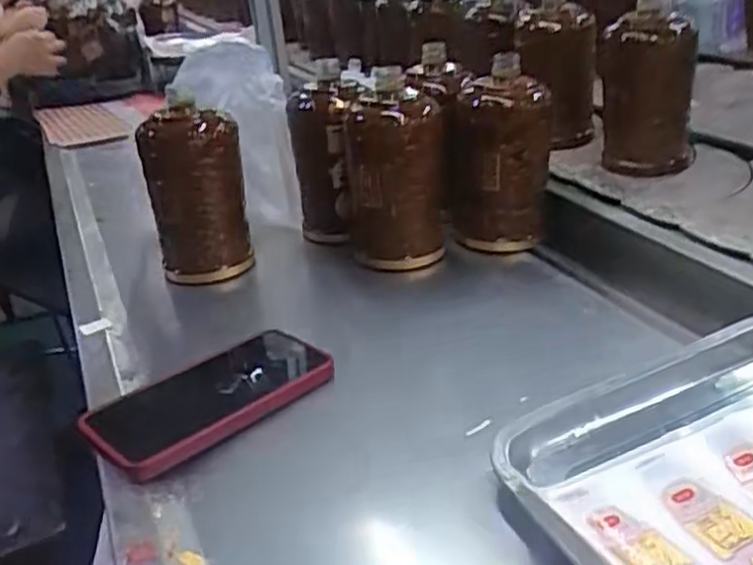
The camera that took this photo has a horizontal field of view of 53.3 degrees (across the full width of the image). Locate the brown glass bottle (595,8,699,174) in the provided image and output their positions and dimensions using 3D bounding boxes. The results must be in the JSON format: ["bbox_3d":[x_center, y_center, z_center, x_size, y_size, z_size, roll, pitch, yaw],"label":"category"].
[{"bbox_3d":[0.291,-0.198,0.810,0.094,0.155,0.103,2,28,19],"label":"brown glass bottle"}]

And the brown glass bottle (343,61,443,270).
[{"bbox_3d":[0.018,-0.101,0.733,0.096,0.186,0.094,-7,26,1],"label":"brown glass bottle"}]

